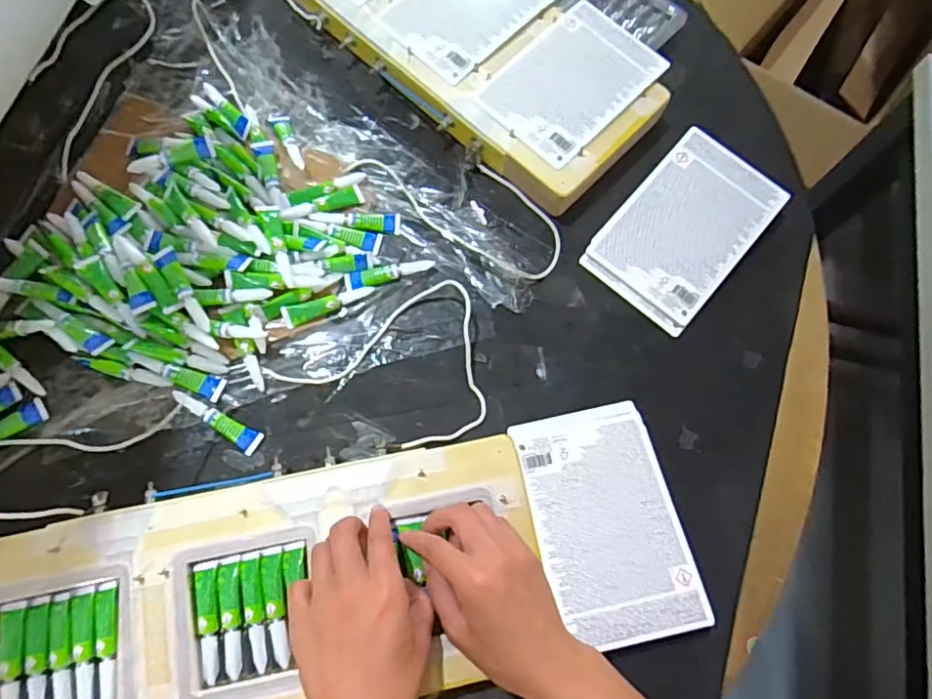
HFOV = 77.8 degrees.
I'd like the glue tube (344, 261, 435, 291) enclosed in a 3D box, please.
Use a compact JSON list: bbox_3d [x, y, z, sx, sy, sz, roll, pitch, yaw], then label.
[{"bbox_3d":[-0.071,-0.071,0.535,0.081,0.009,0.016,-15,73,-7],"label":"glue tube"}]

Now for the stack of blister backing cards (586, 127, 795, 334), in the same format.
[{"bbox_3d":[0.209,-0.117,0.550,0.116,0.010,0.181,40,85,10],"label":"stack of blister backing cards"}]

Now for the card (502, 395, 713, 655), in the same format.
[{"bbox_3d":[0.112,0.135,0.462,0.112,0.008,0.180,-10,63,-6],"label":"card"}]

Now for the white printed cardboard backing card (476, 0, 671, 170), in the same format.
[{"bbox_3d":[0.106,-0.264,0.566,0.114,0.010,0.172,43,78,10],"label":"white printed cardboard backing card"}]

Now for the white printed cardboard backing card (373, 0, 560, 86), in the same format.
[{"bbox_3d":[0.010,-0.354,0.592,0.123,0.011,0.183,42,77,9],"label":"white printed cardboard backing card"}]

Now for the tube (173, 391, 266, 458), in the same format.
[{"bbox_3d":[-0.212,0.062,0.489,0.081,0.015,0.020,27,73,6],"label":"tube"}]

